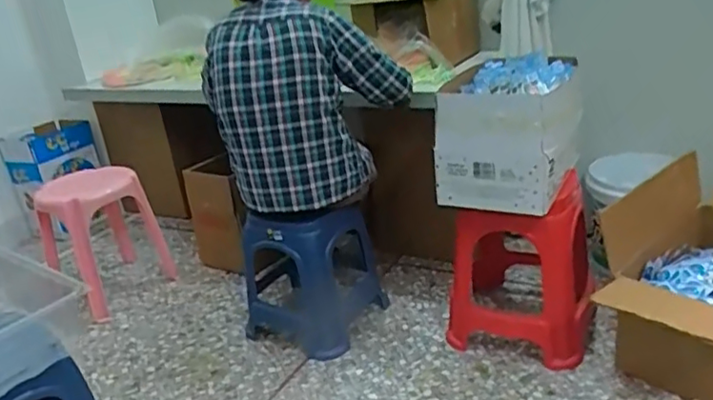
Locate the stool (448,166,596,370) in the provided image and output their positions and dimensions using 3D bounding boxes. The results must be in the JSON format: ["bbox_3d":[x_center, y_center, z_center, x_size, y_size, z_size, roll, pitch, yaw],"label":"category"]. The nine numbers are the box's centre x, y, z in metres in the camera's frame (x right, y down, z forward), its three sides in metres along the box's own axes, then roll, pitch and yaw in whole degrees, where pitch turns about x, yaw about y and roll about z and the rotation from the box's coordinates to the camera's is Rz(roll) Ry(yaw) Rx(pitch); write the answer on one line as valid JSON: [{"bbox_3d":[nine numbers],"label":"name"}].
[{"bbox_3d":[0.480,0.145,1.745,0.379,0.451,0.454,4,25,26],"label":"stool"}]

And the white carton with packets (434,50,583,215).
[{"bbox_3d":[0.398,-0.175,1.558,0.302,0.272,0.413,4,25,25],"label":"white carton with packets"}]

